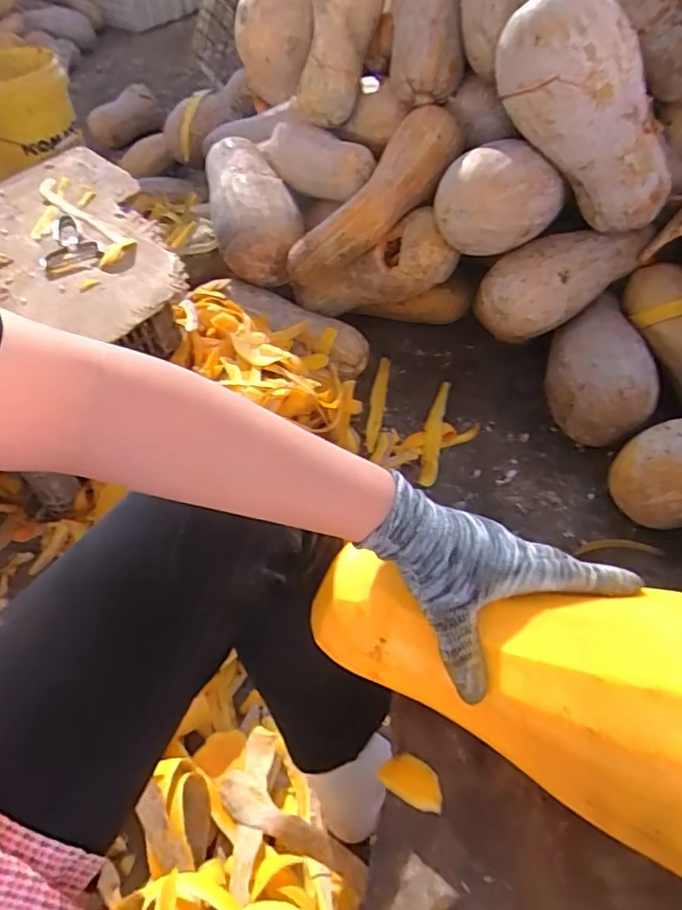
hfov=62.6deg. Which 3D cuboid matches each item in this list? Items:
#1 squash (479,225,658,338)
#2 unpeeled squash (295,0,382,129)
[{"bbox_3d":[0.382,-0.295,0.943,0.295,0.124,0.119,-23,53,-14],"label":"squash"},{"bbox_3d":[-0.004,-0.742,0.965,0.120,0.306,0.108,28,29,24],"label":"unpeeled squash"}]

